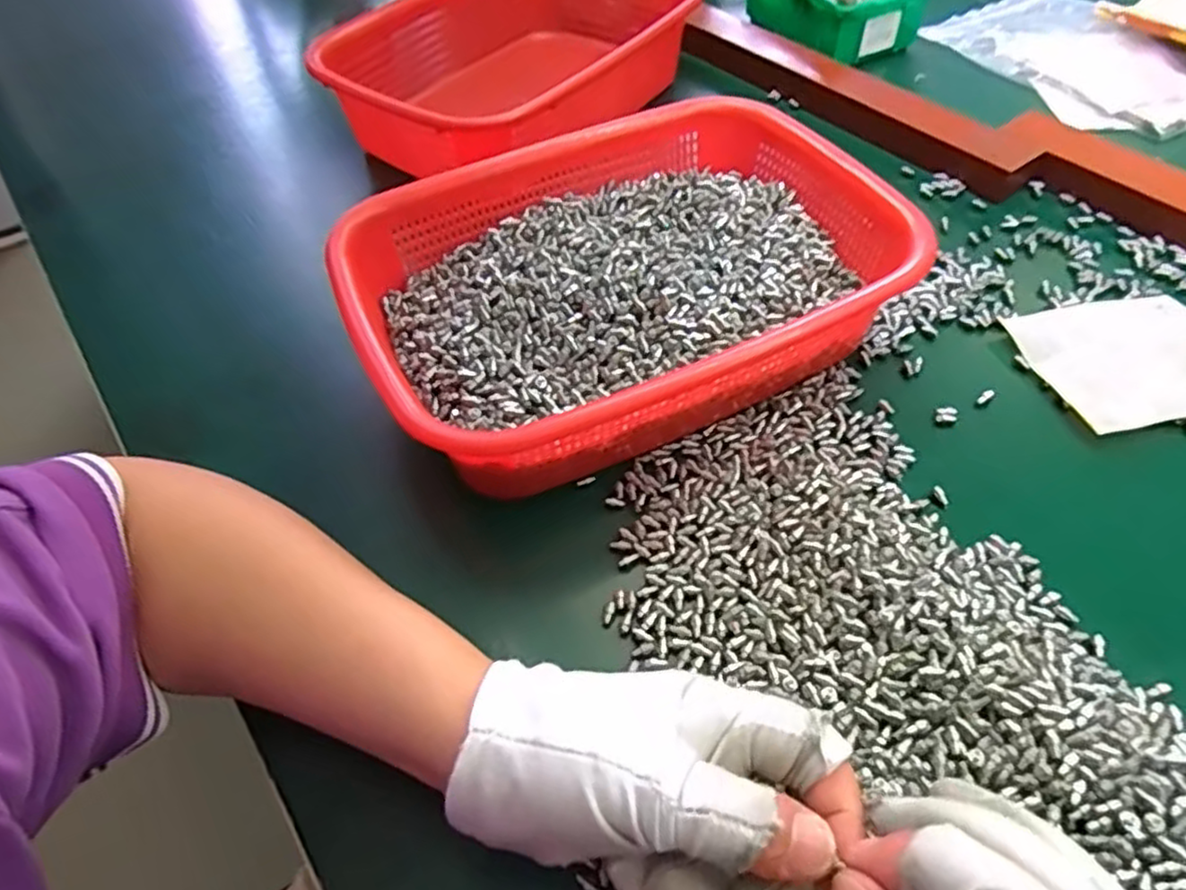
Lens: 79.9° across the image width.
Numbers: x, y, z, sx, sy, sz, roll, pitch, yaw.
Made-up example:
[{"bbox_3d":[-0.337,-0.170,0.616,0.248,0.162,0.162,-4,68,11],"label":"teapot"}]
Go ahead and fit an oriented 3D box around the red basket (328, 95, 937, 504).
[{"bbox_3d":[0.018,-0.090,0.397,0.279,0.070,0.210,-25,56,-14],"label":"red basket"}]

